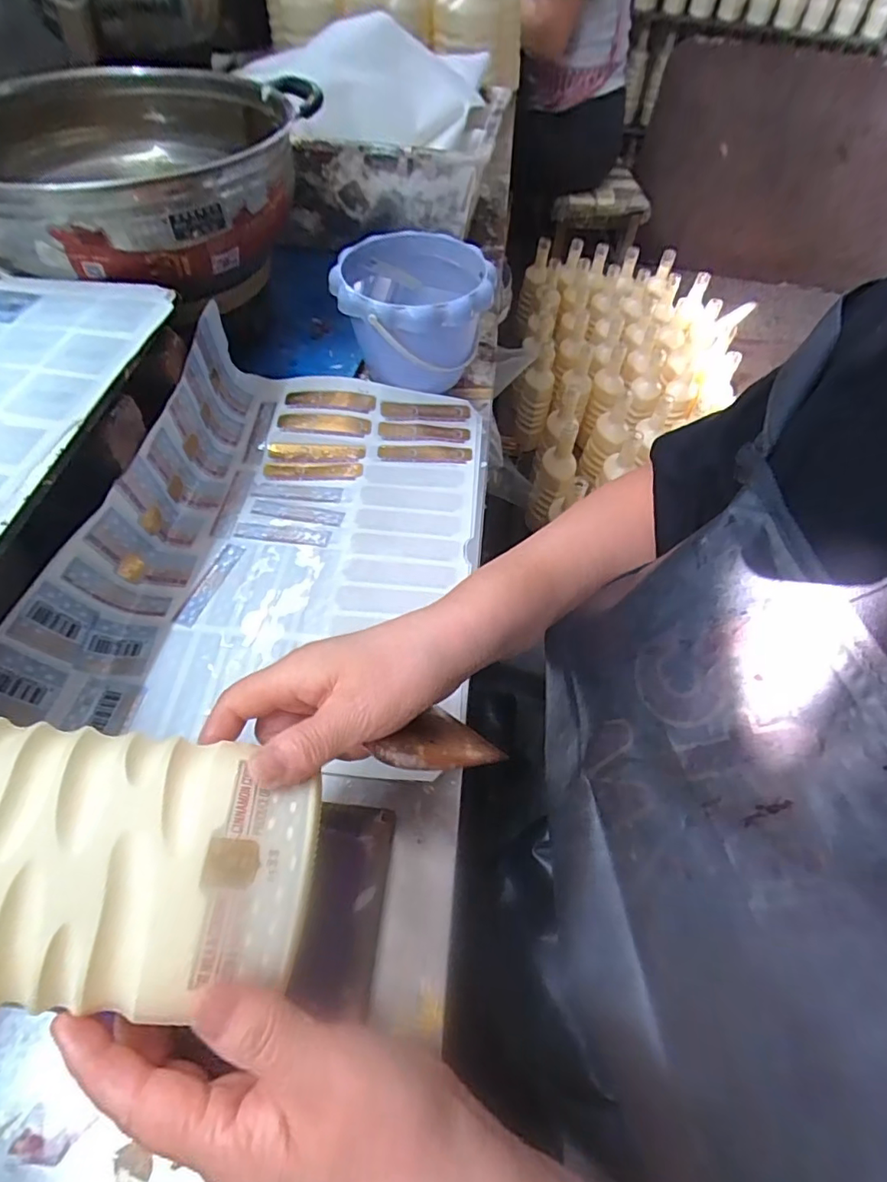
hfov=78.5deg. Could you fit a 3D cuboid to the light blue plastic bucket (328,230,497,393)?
[{"bbox_3d":[-0.029,-0.276,0.564,0.148,0.114,0.144,1,56,-1],"label":"light blue plastic bucket"}]

